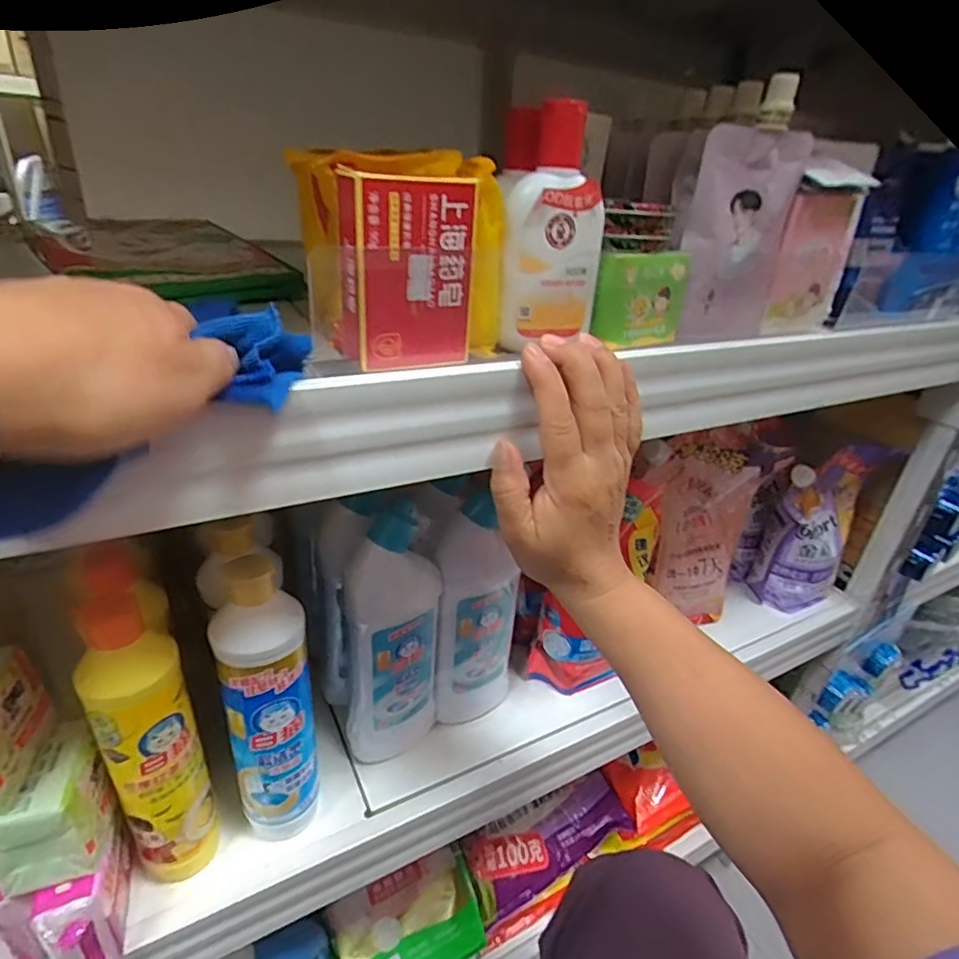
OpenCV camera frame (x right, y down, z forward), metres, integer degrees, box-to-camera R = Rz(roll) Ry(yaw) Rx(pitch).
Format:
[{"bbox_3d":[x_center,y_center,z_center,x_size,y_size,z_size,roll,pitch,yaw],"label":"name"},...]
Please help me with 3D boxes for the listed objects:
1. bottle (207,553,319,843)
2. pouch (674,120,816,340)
[{"bbox_3d":[-0.148,0.166,0.408,0.060,0.246,0.052,-7,31,-21],"label":"bottle"},{"bbox_3d":[0.176,-0.163,0.389,0.082,0.126,0.020,-10,33,-26],"label":"pouch"}]

